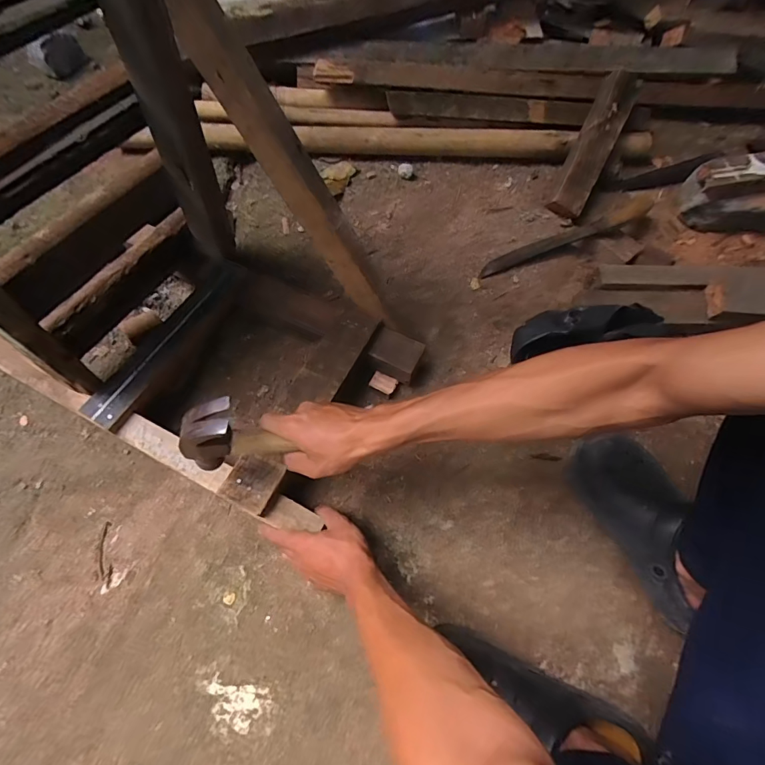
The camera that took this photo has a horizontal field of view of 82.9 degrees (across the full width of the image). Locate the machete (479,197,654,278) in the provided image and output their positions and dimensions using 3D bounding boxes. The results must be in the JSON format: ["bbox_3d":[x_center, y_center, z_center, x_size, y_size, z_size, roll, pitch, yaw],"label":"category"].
[{"bbox_3d":[0.359,-0.277,0.796,0.409,0.027,0.045,-25,68,-13],"label":"machete"}]

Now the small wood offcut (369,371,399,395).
[{"bbox_3d":[0.001,0.004,0.669,0.039,0.021,0.027,23,66,8],"label":"small wood offcut"}]

